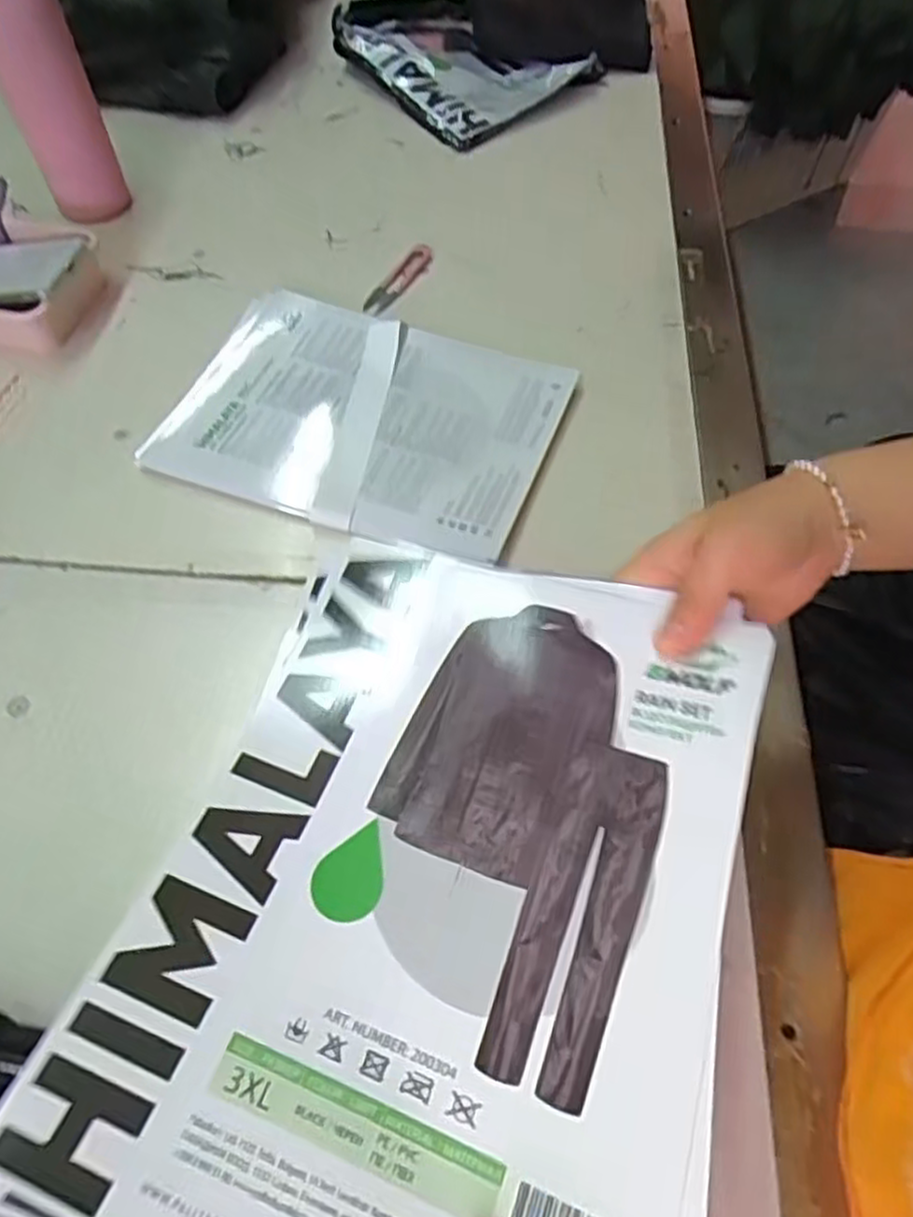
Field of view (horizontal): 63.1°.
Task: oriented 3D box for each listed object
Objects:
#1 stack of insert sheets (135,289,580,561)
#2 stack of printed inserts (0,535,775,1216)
[{"bbox_3d":[-0.076,-0.159,0.603,0.298,0.015,0.213,19,62,10],"label":"stack of insert sheets"},{"bbox_3d":[-0.005,0.101,0.292,0.217,0.032,0.283,16,59,7],"label":"stack of printed inserts"}]

